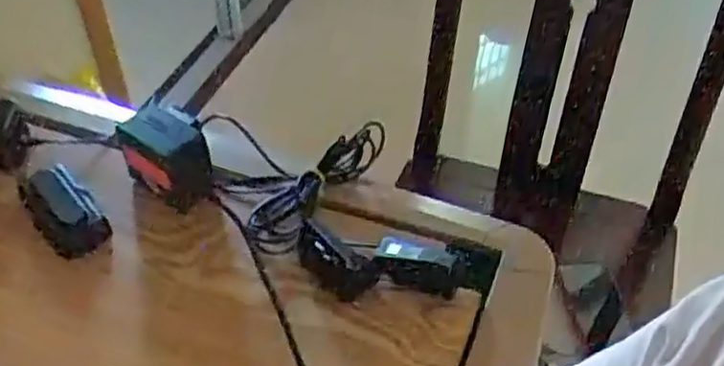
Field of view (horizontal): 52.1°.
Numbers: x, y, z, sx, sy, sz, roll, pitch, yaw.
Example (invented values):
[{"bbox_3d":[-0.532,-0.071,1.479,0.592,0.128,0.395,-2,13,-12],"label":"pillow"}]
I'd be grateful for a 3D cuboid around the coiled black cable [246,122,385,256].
[{"bbox_3d":[-0.043,0.000,0.695,0.054,0.029,0.178,23,50,22],"label":"coiled black cable"}]

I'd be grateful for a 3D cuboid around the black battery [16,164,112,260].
[{"bbox_3d":[-0.277,0.024,0.684,0.098,0.031,0.054,32,54,29],"label":"black battery"}]

